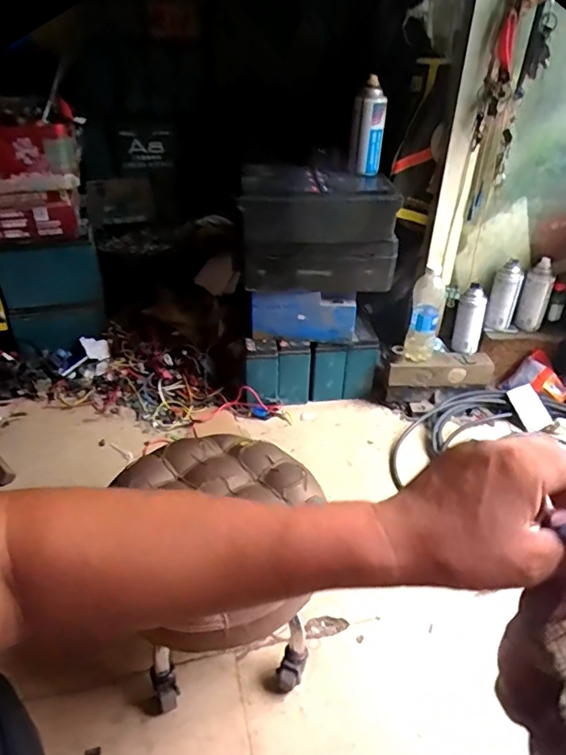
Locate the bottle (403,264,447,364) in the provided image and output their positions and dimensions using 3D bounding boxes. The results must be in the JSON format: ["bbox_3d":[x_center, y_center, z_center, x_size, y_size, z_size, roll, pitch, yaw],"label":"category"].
[{"bbox_3d":[0.321,-0.136,1.193,0.068,0.208,0.062,12,36,15],"label":"bottle"}]

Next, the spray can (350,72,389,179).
[{"bbox_3d":[0.180,-0.521,1.110,0.067,0.168,0.054,3,35,2],"label":"spray can"}]

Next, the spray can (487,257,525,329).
[{"bbox_3d":[0.512,-0.187,1.217,0.059,0.147,0.055,15,37,19],"label":"spray can"}]

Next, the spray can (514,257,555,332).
[{"bbox_3d":[0.594,-0.190,1.241,0.062,0.149,0.064,18,38,23],"label":"spray can"}]

